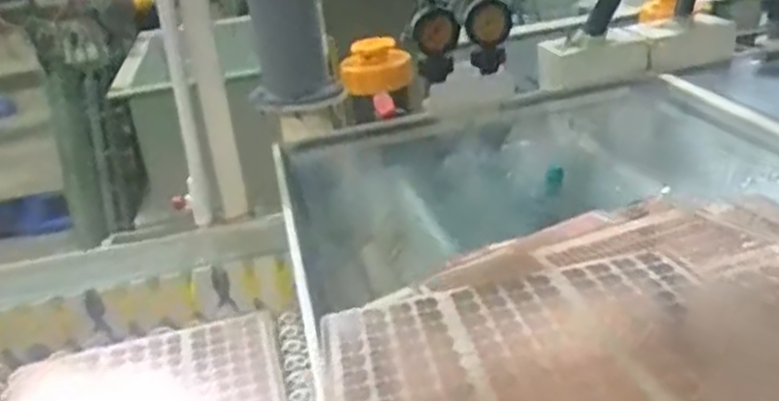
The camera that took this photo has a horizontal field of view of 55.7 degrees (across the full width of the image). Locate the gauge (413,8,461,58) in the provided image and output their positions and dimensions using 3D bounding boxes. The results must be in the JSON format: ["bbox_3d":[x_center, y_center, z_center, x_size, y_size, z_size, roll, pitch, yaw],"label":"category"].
[{"bbox_3d":[0.074,-0.265,1.167,0.075,0.067,0.024,-12,26,-8],"label":"gauge"}]

